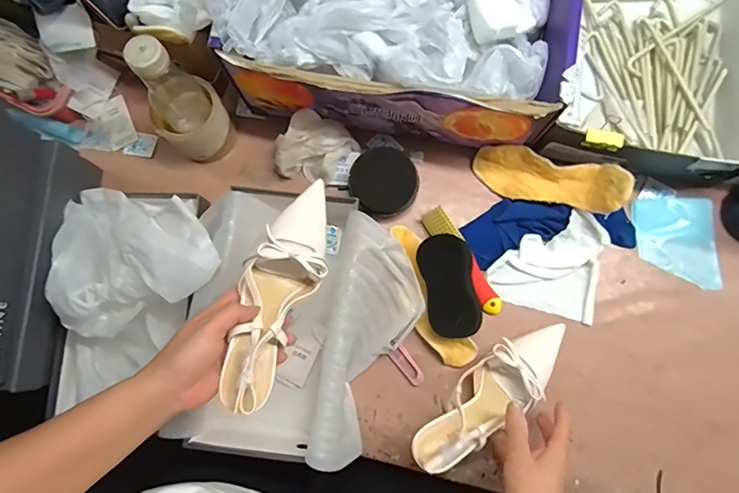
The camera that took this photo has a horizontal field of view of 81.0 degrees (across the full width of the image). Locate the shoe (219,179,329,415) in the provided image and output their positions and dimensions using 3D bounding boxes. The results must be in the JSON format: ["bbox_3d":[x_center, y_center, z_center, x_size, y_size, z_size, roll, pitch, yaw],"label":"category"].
[{"bbox_3d":[-0.093,0.045,0.442,0.072,0.047,0.231,16,70,4],"label":"shoe"}]

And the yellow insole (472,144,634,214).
[{"bbox_3d":[0.229,-0.087,0.562,0.190,0.047,0.060,19,80,28],"label":"yellow insole"}]

